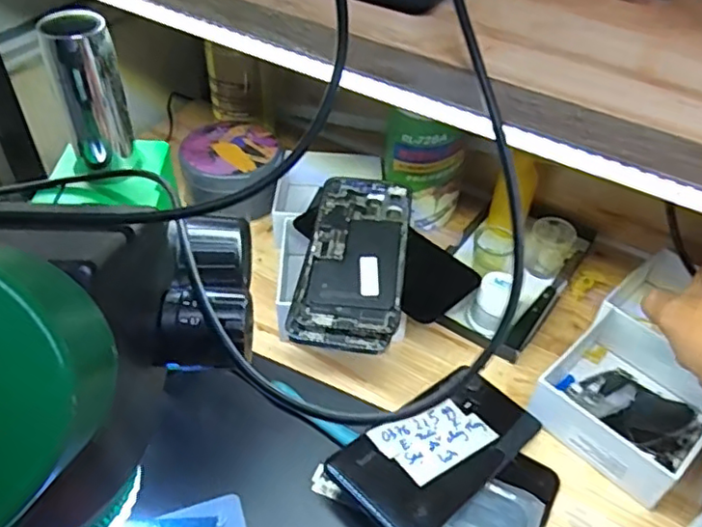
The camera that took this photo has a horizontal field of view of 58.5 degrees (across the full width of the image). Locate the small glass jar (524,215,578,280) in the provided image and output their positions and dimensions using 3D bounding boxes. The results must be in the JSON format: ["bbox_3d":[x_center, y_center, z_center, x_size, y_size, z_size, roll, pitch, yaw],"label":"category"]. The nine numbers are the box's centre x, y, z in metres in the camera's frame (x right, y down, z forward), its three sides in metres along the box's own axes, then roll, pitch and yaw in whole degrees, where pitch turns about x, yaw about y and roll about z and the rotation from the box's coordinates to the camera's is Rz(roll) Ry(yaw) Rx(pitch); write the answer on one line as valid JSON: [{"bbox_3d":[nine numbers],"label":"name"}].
[{"bbox_3d":[0.178,-0.012,0.565,0.038,0.051,0.032,18,47,16],"label":"small glass jar"}]

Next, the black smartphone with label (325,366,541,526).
[{"bbox_3d":[0.063,0.121,0.423,0.074,0.006,0.165,39,38,27],"label":"black smartphone with label"}]

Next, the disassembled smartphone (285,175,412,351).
[{"bbox_3d":[0.004,-0.007,0.504,0.078,0.013,0.171,7,51,4],"label":"disassembled smartphone"}]

